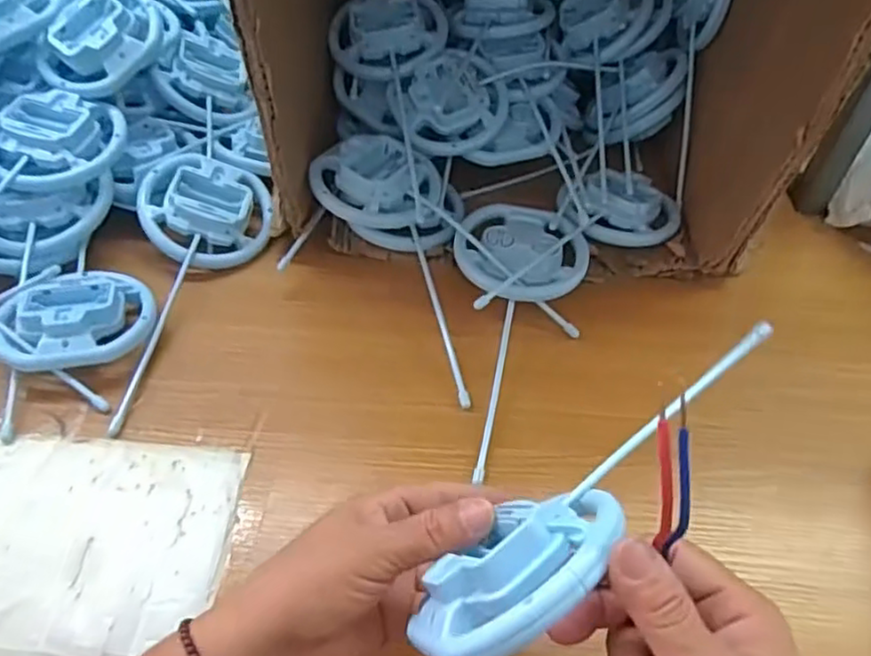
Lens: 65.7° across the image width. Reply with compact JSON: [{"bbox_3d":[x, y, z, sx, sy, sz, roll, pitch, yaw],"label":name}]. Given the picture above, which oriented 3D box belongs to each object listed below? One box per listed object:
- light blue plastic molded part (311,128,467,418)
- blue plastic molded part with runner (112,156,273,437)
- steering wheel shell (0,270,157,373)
[{"bbox_3d":[-0.013,-0.051,0.509,0.097,0.034,0.232,-19,72,-19],"label":"light blue plastic molded part"},{"bbox_3d":[-0.196,-0.033,0.506,0.091,0.046,0.236,8,60,4],"label":"blue plastic molded part with runner"},{"bbox_3d":[-0.252,-0.006,0.474,0.100,0.036,0.081,-8,49,-10],"label":"steering wheel shell"}]

